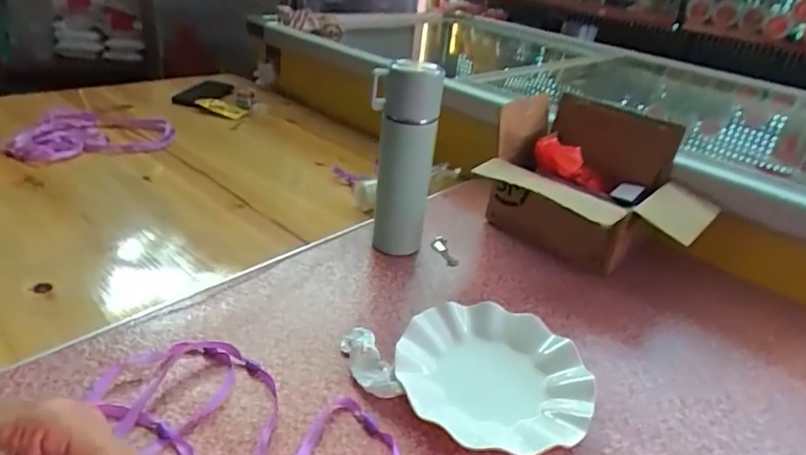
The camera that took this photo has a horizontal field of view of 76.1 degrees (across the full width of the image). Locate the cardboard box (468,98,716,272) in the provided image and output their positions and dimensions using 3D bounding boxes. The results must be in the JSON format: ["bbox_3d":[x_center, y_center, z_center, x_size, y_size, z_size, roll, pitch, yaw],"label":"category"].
[{"bbox_3d":[0.265,-0.049,0.719,0.274,0.196,0.207,22,34,26],"label":"cardboard box"}]

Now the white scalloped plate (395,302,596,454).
[{"bbox_3d":[0.087,0.143,0.502,0.179,0.029,0.169,11,30,8],"label":"white scalloped plate"}]

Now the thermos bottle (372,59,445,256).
[{"bbox_3d":[-0.004,-0.072,0.631,0.074,0.250,0.060,6,30,-1],"label":"thermos bottle"}]

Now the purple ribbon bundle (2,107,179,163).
[{"bbox_3d":[-0.612,-0.189,1.030,0.273,0.023,0.272,-7,33,-22],"label":"purple ribbon bundle"}]

